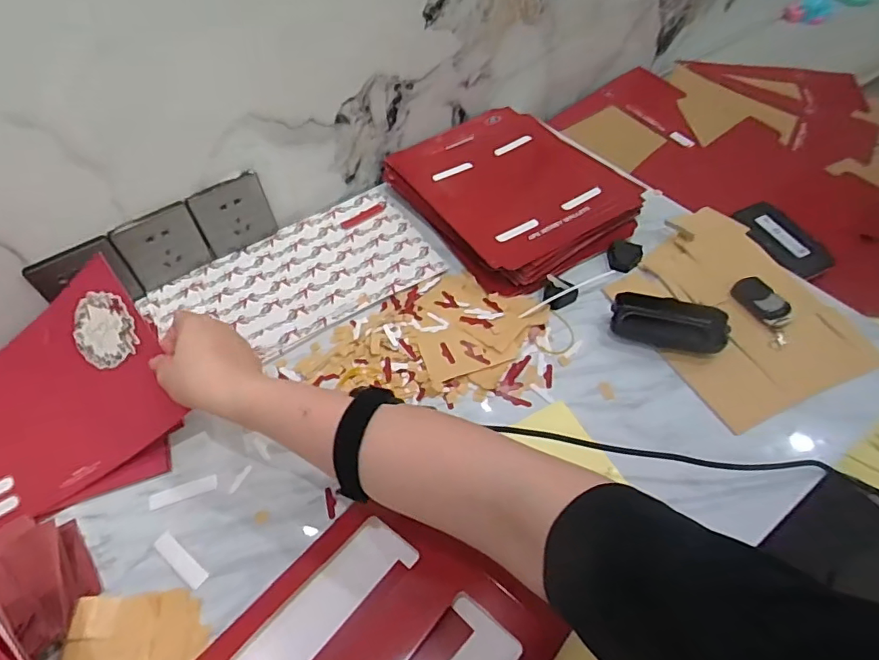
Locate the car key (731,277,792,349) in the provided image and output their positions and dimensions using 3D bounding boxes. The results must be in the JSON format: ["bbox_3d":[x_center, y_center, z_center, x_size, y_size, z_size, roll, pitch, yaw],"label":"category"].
[{"bbox_3d":[0.349,-0.022,0.579,0.041,0.019,0.083,-14,53,-9],"label":"car key"}]

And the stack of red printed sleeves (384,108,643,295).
[{"bbox_3d":[0.089,-0.178,0.689,0.227,0.035,0.279,-28,57,-18],"label":"stack of red printed sleeves"}]

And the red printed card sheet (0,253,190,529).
[{"bbox_3d":[-0.390,0.075,0.494,0.298,0.108,0.178,-21,55,-14],"label":"red printed card sheet"}]

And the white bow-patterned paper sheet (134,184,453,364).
[{"bbox_3d":[-0.163,-0.063,0.639,0.325,0.009,0.176,-28,57,-18],"label":"white bow-patterned paper sheet"}]

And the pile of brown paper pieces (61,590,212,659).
[{"bbox_3d":[-0.228,0.234,0.411,0.099,0.014,0.064,-4,52,-1],"label":"pile of brown paper pieces"}]

